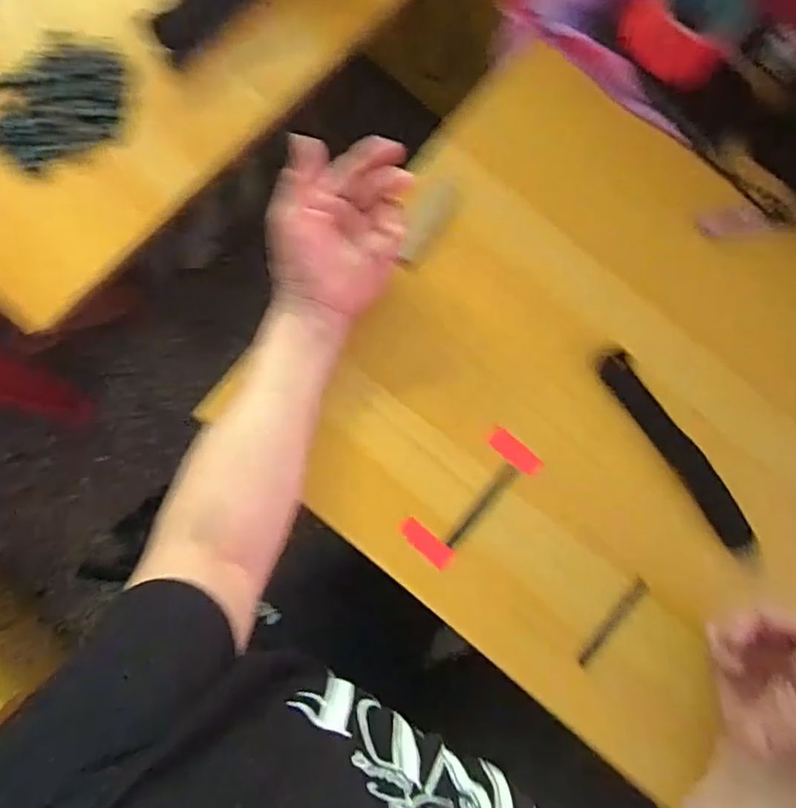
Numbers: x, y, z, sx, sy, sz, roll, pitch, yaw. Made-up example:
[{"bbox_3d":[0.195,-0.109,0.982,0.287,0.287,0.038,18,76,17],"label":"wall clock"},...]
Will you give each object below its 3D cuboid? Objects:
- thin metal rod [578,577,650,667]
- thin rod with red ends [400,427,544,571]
[{"bbox_3d":[0.174,0.176,0.460,0.012,0.011,0.084,44,81,1],"label":"thin metal rod"},{"bbox_3d":[0.061,0.075,0.467,0.122,0.007,0.049,-44,89,-9],"label":"thin rod with red ends"}]

